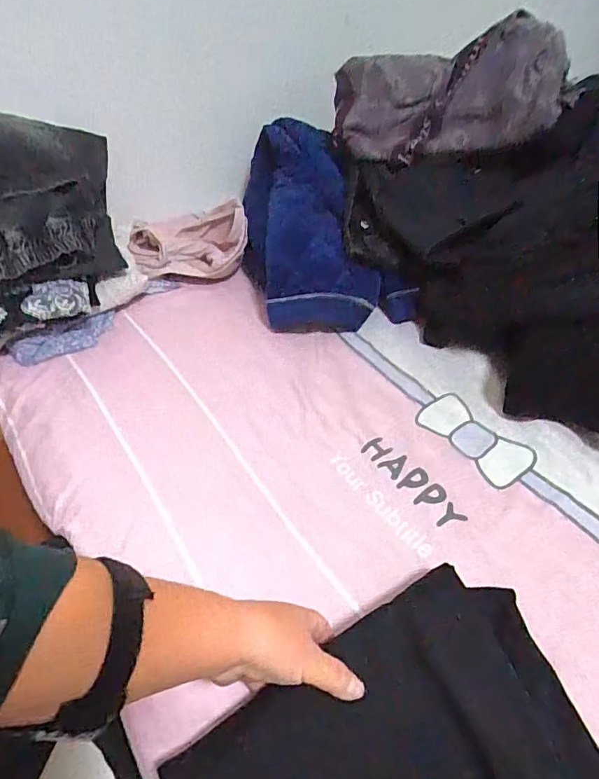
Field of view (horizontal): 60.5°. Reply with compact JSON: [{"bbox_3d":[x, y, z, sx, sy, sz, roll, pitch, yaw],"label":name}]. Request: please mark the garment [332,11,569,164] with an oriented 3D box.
[{"bbox_3d":[0.202,-0.434,0.770,0.358,0.171,0.055,11,13,37],"label":"garment"}]

